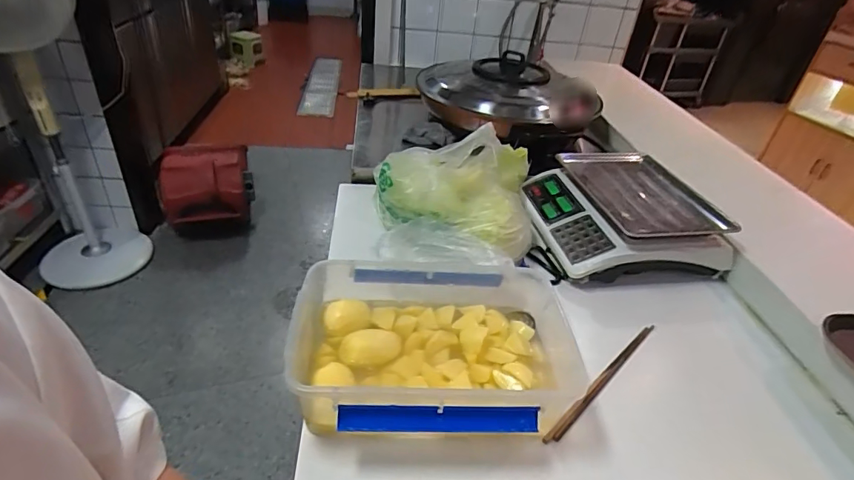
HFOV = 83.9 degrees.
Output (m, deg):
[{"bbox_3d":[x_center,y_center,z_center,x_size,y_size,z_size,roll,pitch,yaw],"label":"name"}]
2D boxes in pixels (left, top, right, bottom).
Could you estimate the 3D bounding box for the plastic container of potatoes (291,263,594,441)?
[{"bbox_3d":[0.016,0.142,0.662,0.382,0.125,0.280,4,35,-6],"label":"plastic container of potatoes"}]

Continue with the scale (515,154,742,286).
[{"bbox_3d":[0.397,-0.060,1.017,0.352,0.120,0.352,-2,38,2],"label":"scale"}]

